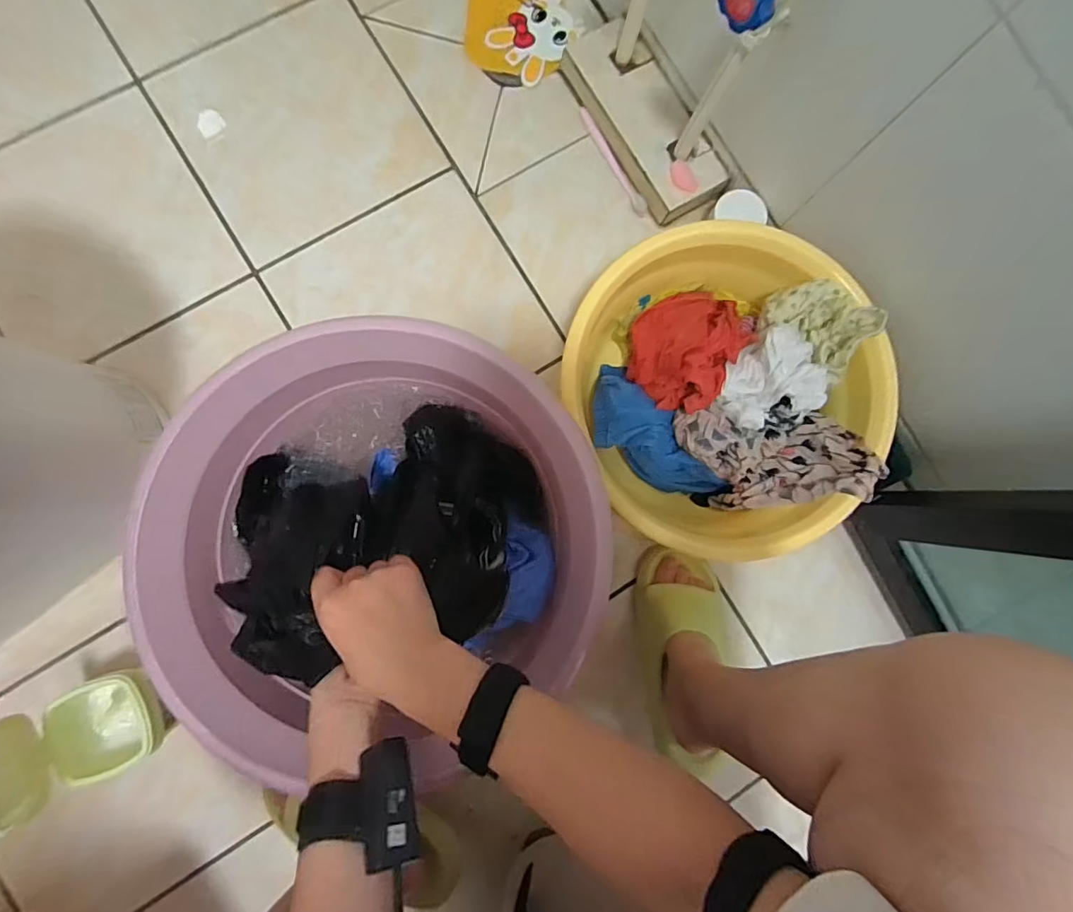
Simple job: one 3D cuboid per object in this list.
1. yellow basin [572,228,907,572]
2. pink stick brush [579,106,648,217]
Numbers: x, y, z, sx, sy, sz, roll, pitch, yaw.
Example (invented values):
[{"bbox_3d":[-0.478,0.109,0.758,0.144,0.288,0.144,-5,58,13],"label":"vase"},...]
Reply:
[{"bbox_3d":[0.230,-0.087,0.644,0.360,0.171,0.307,43,85,-1],"label":"yellow basin"},{"bbox_3d":[0.108,-0.418,0.733,0.020,0.015,0.174,-31,89,-6],"label":"pink stick brush"}]

